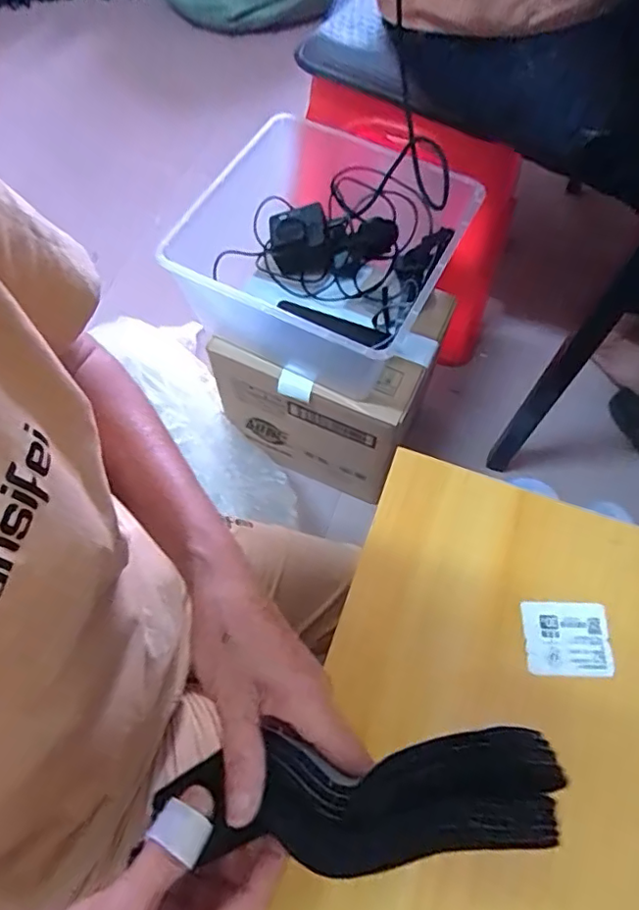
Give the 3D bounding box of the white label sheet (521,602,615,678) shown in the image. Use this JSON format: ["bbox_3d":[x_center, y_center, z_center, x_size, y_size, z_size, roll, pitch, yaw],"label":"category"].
[{"bbox_3d":[0.173,0.129,0.398,0.058,0.006,0.048,2,64,2],"label":"white label sheet"}]

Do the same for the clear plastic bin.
[{"bbox_3d":[0.014,-0.262,0.737,0.291,0.141,0.247,25,67,12],"label":"clear plastic bin"}]

